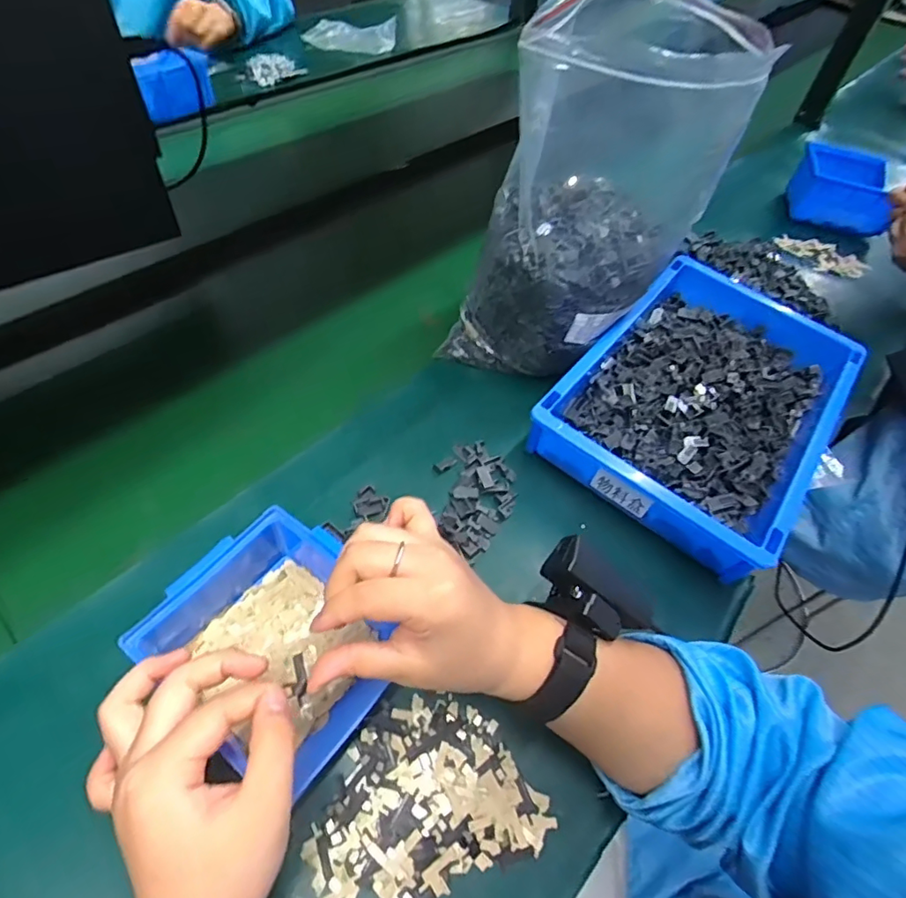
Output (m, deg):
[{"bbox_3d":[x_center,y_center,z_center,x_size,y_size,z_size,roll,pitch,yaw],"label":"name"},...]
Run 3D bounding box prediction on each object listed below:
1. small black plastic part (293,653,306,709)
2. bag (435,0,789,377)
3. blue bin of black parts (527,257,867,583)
[{"bbox_3d":[-0.080,0.120,0.275,0.006,0.004,0.025,-7,57,-10],"label":"small black plastic part"},{"bbox_3d":[0.114,-0.201,0.463,0.197,0.280,0.142,-33,63,-26],"label":"bag"},{"bbox_3d":[0.235,-0.047,0.509,0.204,0.073,0.310,33,57,18],"label":"blue bin of black parts"}]

